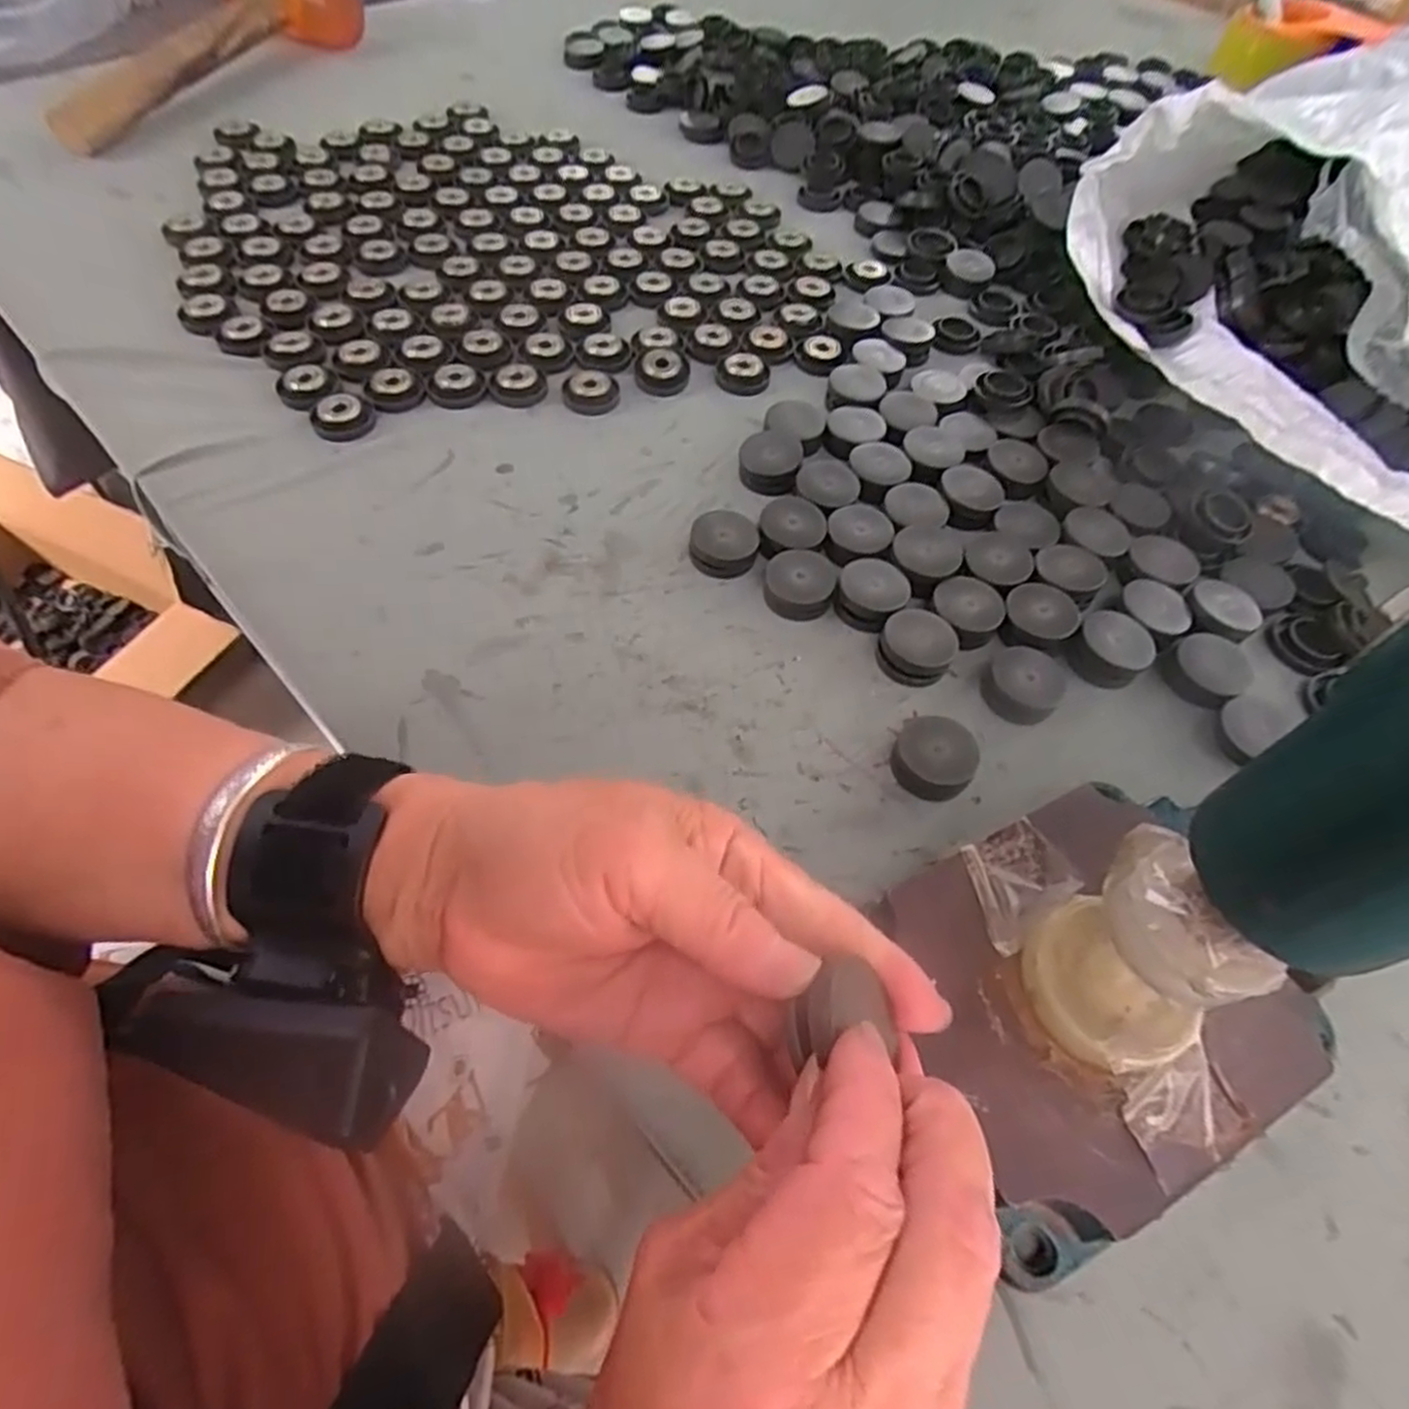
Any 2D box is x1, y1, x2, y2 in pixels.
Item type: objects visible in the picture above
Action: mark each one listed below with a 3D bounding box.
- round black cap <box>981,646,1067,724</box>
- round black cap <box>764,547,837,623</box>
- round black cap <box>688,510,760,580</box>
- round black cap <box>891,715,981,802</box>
[{"bbox_3d":[0.141,-0.009,0.336,0.033,0.009,0.037,37,63,18],"label":"round black cap"},{"bbox_3d":[0.046,-0.058,0.362,0.032,0.012,0.032,2,58,-3],"label":"round black cap"},{"bbox_3d":[0.010,-0.080,0.375,0.033,0.014,0.033,2,58,-3],"label":"round black cap"},{"bbox_3d":[0.095,0.022,0.313,0.031,0.016,0.031,11,58,3],"label":"round black cap"}]

